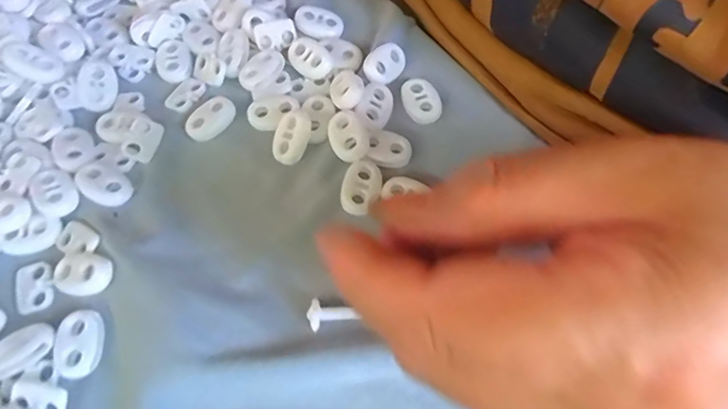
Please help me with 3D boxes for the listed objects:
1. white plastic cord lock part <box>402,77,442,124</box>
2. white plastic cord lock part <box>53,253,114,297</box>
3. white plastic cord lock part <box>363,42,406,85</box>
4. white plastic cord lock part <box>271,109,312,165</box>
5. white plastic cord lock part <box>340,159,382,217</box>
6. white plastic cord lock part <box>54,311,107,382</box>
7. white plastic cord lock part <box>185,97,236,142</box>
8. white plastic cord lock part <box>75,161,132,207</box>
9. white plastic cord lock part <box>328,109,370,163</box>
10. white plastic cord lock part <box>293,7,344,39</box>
[{"bbox_3d":[0.024,-0.045,0.196,0.014,0.004,0.022,-23,68,-9],"label":"white plastic cord lock part"},{"bbox_3d":[-0.101,0.025,0.165,0.021,0.005,0.015,15,67,6],"label":"white plastic cord lock part"},{"bbox_3d":[0.009,-0.061,0.200,0.013,0.008,0.021,39,72,16],"label":"white plastic cord lock part"},{"bbox_3d":[-0.030,-0.027,0.186,0.015,0.007,0.021,19,83,15],"label":"white plastic cord lock part"},{"bbox_3d":[-0.001,-0.006,0.178,0.015,0.006,0.021,4,66,1],"label":"white plastic cord lock part"},{"bbox_3d":[-0.097,0.047,0.155,0.016,0.004,0.023,-1,66,-2],"label":"white plastic cord lock part"},{"bbox_3d":[-0.065,-0.036,0.193,0.021,0.006,0.015,-42,72,-16],"label":"white plastic cord lock part"},{"bbox_3d":[-0.102,-0.008,0.179,0.022,0.004,0.014,29,69,13],"label":"white plastic cord lock part"},{"bbox_3d":[-0.006,-0.027,0.183,0.015,0.007,0.021,-11,67,-6],"label":"white plastic cord lock part"},{"bbox_3d":[-0.021,-0.083,0.210,0.022,0.004,0.014,14,80,-11],"label":"white plastic cord lock part"}]

